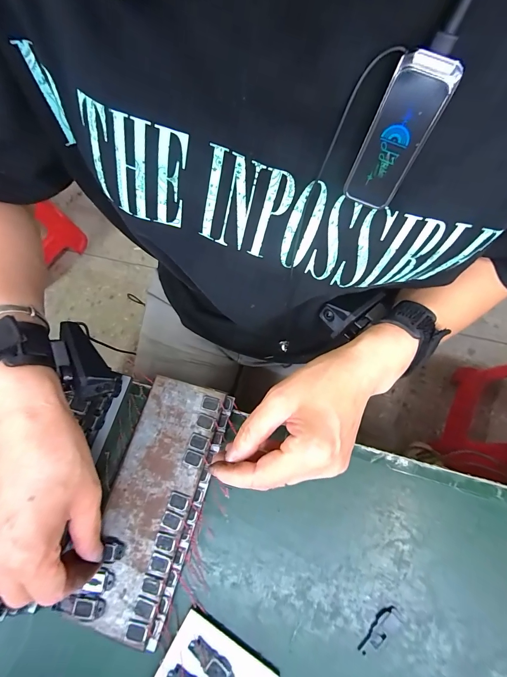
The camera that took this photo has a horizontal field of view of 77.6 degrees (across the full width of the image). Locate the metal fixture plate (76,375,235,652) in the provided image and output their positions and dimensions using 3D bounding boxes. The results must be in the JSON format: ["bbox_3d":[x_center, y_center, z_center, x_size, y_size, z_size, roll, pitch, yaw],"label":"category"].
[{"bbox_3d":[-0.082,0.137,0.274,0.082,0.010,0.197,11,72,5],"label":"metal fixture plate"}]

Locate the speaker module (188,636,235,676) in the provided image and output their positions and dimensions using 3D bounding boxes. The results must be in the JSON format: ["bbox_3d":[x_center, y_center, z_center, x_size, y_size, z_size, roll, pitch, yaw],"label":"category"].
[{"bbox_3d":[-0.031,0.244,0.237,0.040,0.006,0.015,30,74,11],"label":"speaker module"}]

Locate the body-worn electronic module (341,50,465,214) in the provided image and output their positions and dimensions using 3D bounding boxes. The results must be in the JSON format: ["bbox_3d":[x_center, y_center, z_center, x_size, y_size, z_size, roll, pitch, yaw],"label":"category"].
[{"bbox_3d":[0.069,-0.097,0.153,0.025,0.063,0.008,33,51,12],"label":"body-worn electronic module"}]

